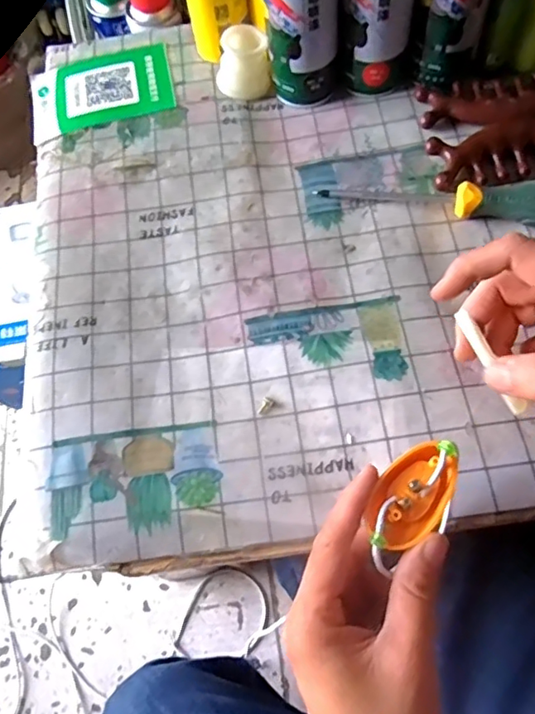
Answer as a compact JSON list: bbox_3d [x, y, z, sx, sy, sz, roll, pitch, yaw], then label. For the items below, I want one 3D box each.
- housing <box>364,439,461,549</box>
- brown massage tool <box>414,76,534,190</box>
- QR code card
[{"bbox_3d":[0.072,0.067,0.268,0.032,0.011,0.061,29,69,16],"label":"housing"},{"bbox_3d":[0.169,-0.169,0.399,0.105,0.020,0.092,-6,66,3],"label":"brown massage tool"},{"bbox_3d":[-0.140,-0.223,0.460,0.121,0.007,0.078,-12,66,2],"label":"QR code card"}]

